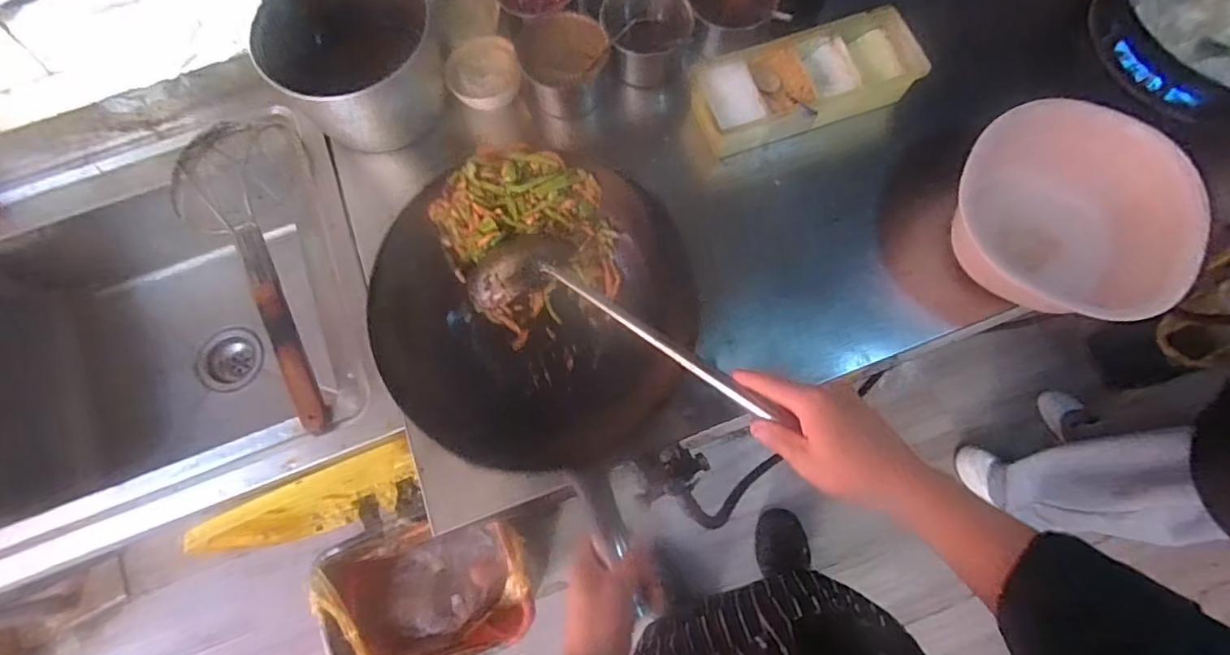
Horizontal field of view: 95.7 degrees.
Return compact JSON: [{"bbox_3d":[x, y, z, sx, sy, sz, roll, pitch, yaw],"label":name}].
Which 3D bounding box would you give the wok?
[{"bbox_3d":[-0.097,-0.017,0.680,0.415,0.130,0.359,39,94,-14],"label":"wok"}]

